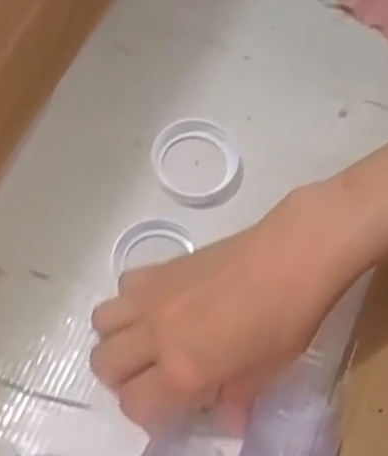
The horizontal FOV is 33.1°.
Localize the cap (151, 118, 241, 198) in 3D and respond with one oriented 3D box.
[{"bbox_3d":[0.001,-0.045,0.410,0.054,0.011,0.052,1,67,-2],"label":"cap"}]

